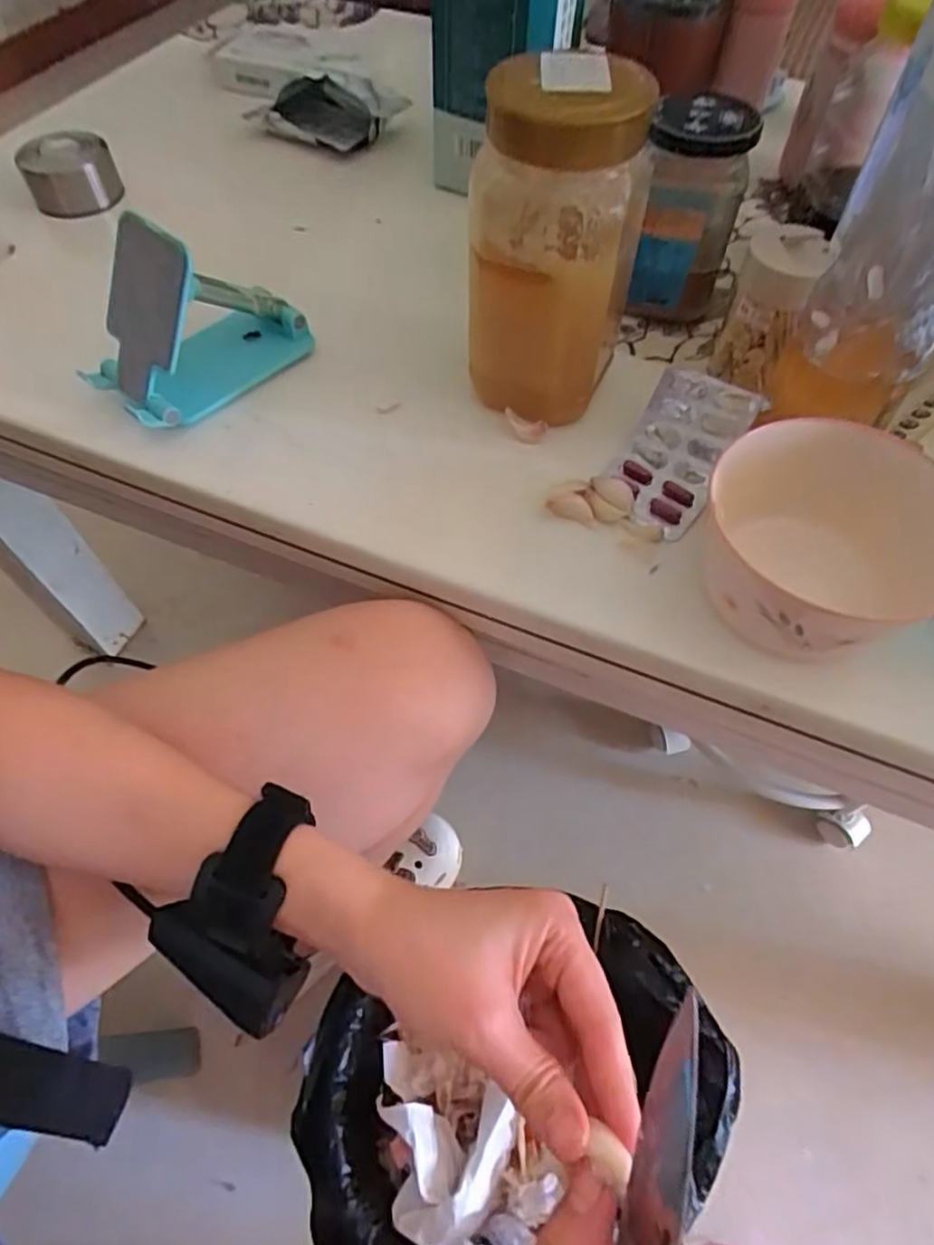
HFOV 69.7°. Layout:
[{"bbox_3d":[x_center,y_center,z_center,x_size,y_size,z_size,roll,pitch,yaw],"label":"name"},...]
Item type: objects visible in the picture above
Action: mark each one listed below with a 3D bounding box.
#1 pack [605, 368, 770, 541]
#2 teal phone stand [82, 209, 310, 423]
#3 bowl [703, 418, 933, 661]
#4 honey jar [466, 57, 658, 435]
[{"bbox_3d":[0.115,-0.095,0.366,0.053,0.033,0.084,30,63,18],"label":"pack"},{"bbox_3d":[-0.158,-0.177,0.382,0.066,0.090,0.120,38,66,22],"label":"teal phone stand"},{"bbox_3d":[0.158,-0.033,0.307,0.101,0.071,0.097,0,58,0],"label":"bowl"},{"bbox_3d":[0.042,-0.189,0.347,0.078,0.153,0.073,12,59,8],"label":"honey jar"}]

